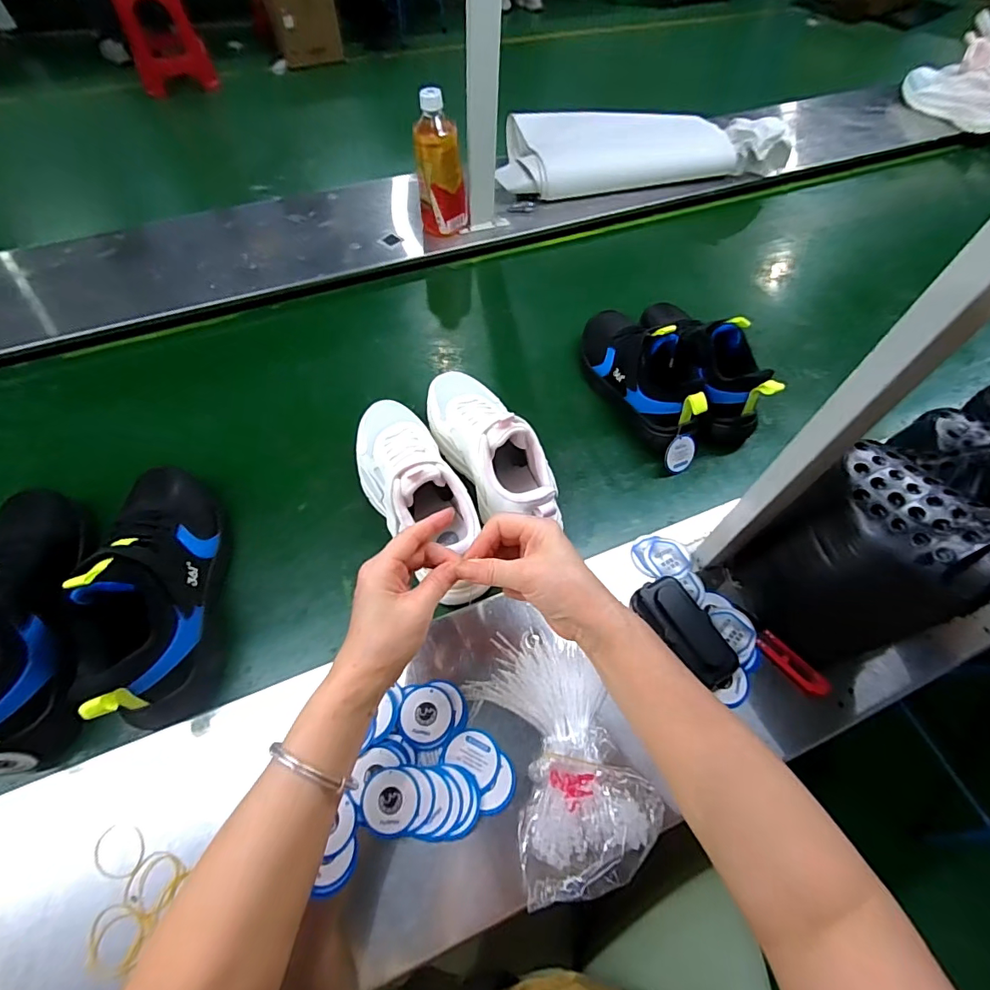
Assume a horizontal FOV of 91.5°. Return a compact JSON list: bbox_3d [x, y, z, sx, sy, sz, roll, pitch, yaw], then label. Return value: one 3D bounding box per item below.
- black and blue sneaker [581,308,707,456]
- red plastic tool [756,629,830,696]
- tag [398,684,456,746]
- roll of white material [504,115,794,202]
[{"bbox_3d":[0.190,-0.171,0.635,0.089,0.120,0.229,-20,64,-13],"label":"black and blue sneaker"},{"bbox_3d":[0.286,0.164,0.464,0.021,0.015,0.070,-32,67,-18],"label":"red plastic tool"},{"bbox_3d":[-0.061,0.196,0.434,0.048,0.004,0.047,1,57,-2],"label":"tag"},{"bbox_3d":[0.270,-0.621,0.893,0.539,0.107,0.153,-7,61,-6],"label":"roll of white material"}]

